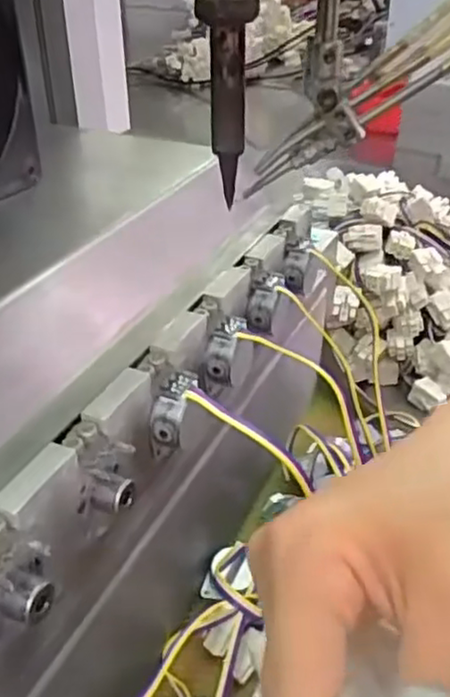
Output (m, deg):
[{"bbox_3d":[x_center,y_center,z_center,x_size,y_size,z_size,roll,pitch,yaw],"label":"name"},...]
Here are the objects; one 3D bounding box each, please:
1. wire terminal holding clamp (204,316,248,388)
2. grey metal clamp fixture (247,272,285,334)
[{"bbox_3d":[0.000,0.002,0.285,0.011,0.031,0.013,21,8,38],"label":"wire terminal holding clamp"},{"bbox_3d":[0.018,-0.022,0.318,0.011,0.029,0.012,13,-2,30],"label":"grey metal clamp fixture"}]

